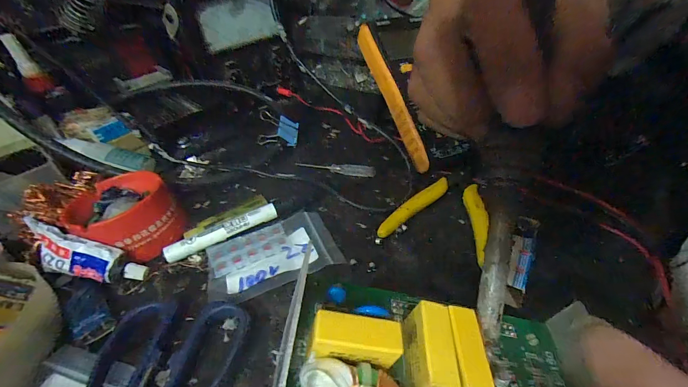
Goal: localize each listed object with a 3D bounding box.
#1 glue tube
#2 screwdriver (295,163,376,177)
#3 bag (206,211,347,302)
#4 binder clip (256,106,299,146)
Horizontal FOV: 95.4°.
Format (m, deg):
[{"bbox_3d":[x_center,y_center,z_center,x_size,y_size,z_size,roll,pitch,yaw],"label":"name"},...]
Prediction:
[{"bbox_3d":[-0.204,0.049,0.242,0.097,0.024,0.022,21,41,-2],"label":"glue tube"},{"bbox_3d":[-0.011,-0.028,0.339,0.091,0.010,0.007,8,40,18],"label":"screwdriver"},{"bbox_3d":[-0.057,0.045,0.248,0.097,0.005,0.068,-18,39,-14],"label":"bag"},{"bbox_3d":[-0.087,-0.082,0.407,0.054,0.033,0.043,-5,38,3],"label":"binder clip"}]

